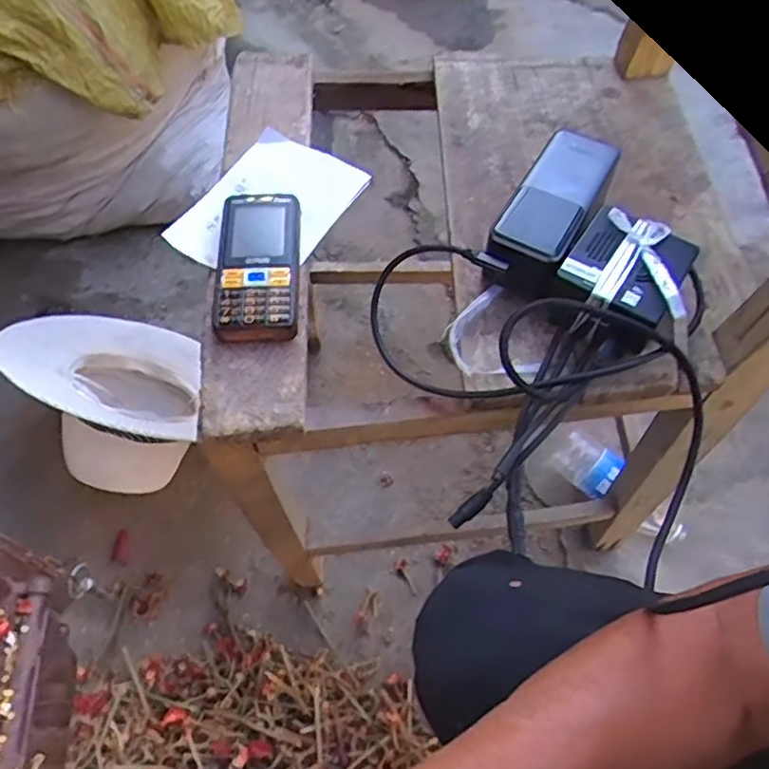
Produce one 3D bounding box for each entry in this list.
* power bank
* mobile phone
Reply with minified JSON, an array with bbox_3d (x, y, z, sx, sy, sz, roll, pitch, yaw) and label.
[{"bbox_3d":[0.120,-0.122,0.478,0.055,0.048,0.118,28,78,17],"label":"power bank"},{"bbox_3d":[-0.091,-0.088,0.487,0.060,0.019,0.124,-3,60,0],"label":"mobile phone"}]

